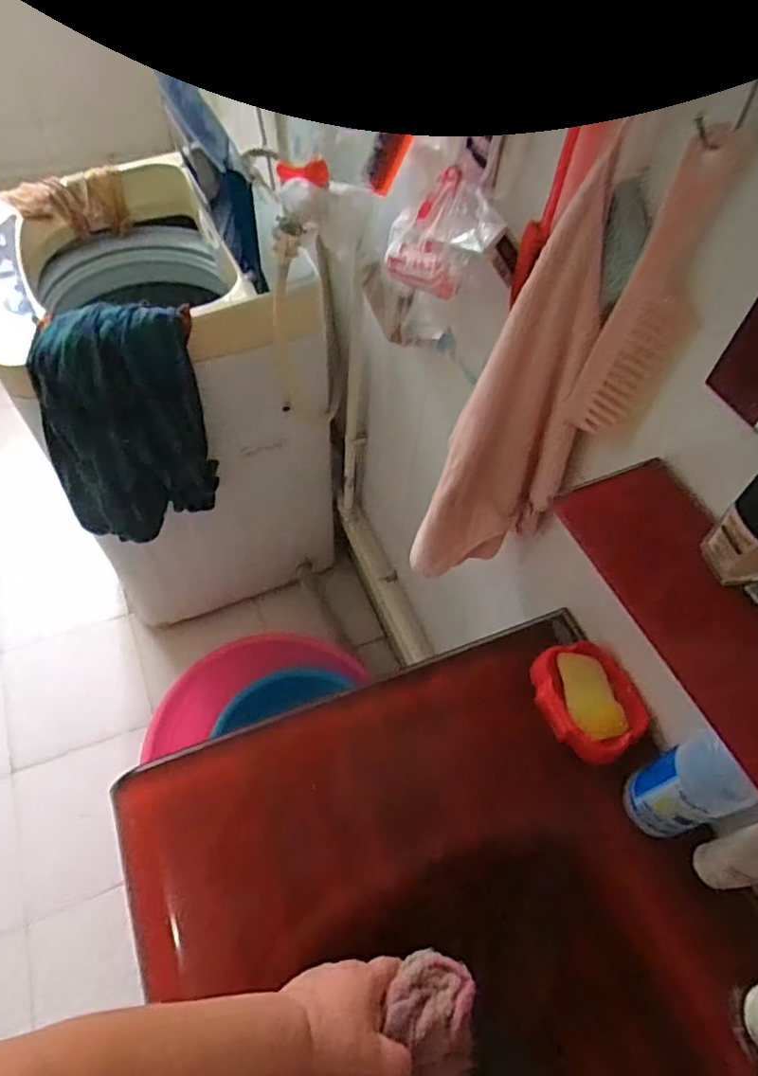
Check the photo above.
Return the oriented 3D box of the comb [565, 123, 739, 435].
[{"bbox_3d":[0.197,-0.169,0.456,0.054,0.232,0.012,35,60,19],"label":"comb"}]

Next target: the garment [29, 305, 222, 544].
[{"bbox_3d":[-0.405,-0.182,0.993,0.254,0.346,0.157,-21,59,-18],"label":"garment"}]

